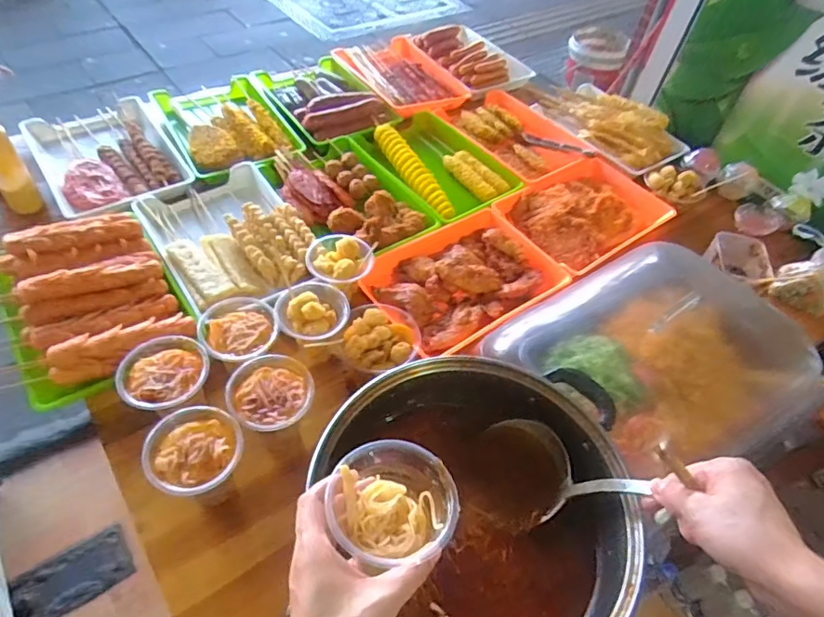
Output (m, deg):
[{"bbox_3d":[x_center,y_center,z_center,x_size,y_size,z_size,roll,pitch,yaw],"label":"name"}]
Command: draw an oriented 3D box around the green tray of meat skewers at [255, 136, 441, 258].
[{"bbox_3d":[-0.118,-0.199,0.935,0.198,0.061,0.303,-31,60,-28],"label":"green tray of meat skewers"}]

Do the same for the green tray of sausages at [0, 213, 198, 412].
[{"bbox_3d":[-0.446,-0.028,0.712,0.208,0.072,0.275,-26,58,-25],"label":"green tray of sausages"}]

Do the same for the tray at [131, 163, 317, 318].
[{"bbox_3d":[-0.293,-0.117,0.840,0.213,0.060,0.286,-26,58,-25],"label":"tray"}]

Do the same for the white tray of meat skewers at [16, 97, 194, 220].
[{"bbox_3d":[-0.544,-0.264,0.945,0.215,0.046,0.317,-27,58,-26],"label":"white tray of meat skewers"}]

